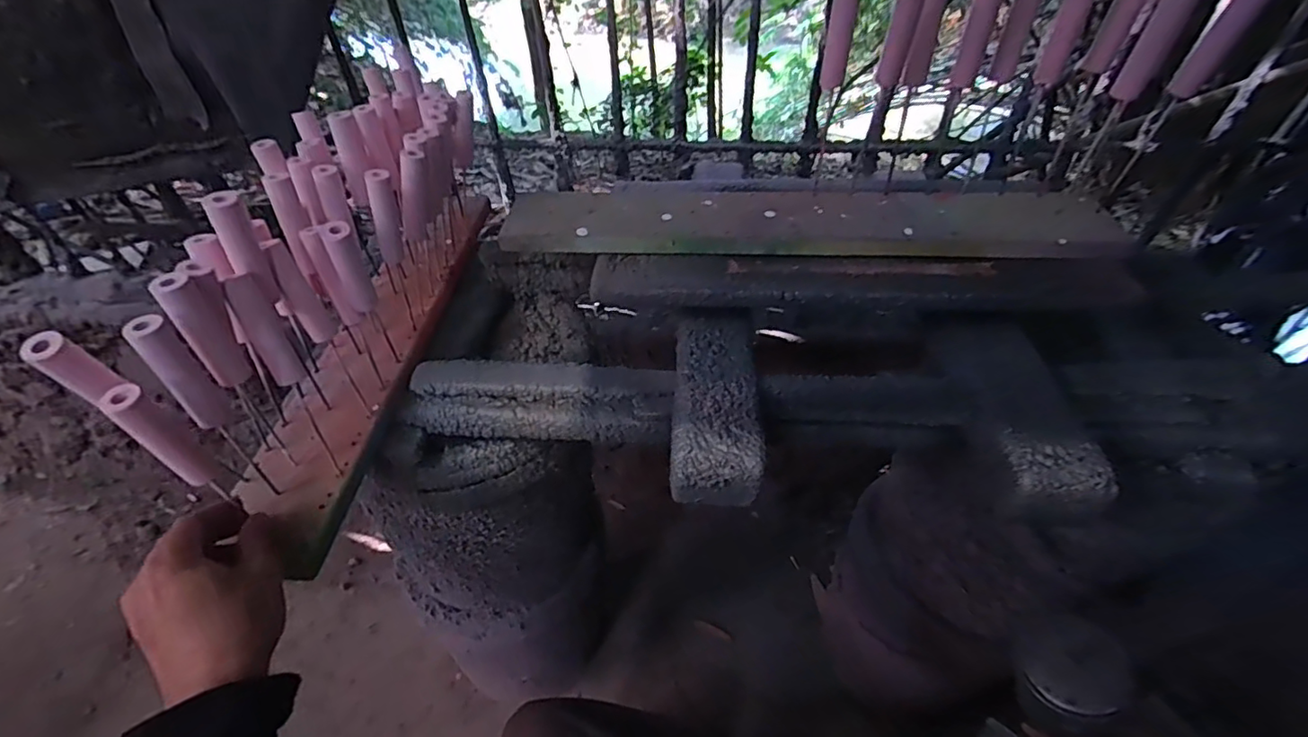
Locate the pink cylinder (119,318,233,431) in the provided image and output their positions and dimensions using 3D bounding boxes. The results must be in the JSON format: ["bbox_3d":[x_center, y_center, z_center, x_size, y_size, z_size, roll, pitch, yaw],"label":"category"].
[{"bbox_3d":[-0.282,0.004,0.345,0.017,0.079,0.016,-20,48,-15],"label":"pink cylinder"}]

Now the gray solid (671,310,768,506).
[{"bbox_3d":[0.050,0.018,0.458,0.070,0.040,0.178,0,46,4],"label":"gray solid"}]

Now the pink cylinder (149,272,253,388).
[{"bbox_3d":[-0.279,-0.021,0.360,0.017,0.079,0.018,-20,48,-15],"label":"pink cylinder"}]

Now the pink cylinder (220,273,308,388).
[{"bbox_3d":[-0.263,-0.026,0.391,0.019,0.078,0.019,-24,25,-20],"label":"pink cylinder"}]

